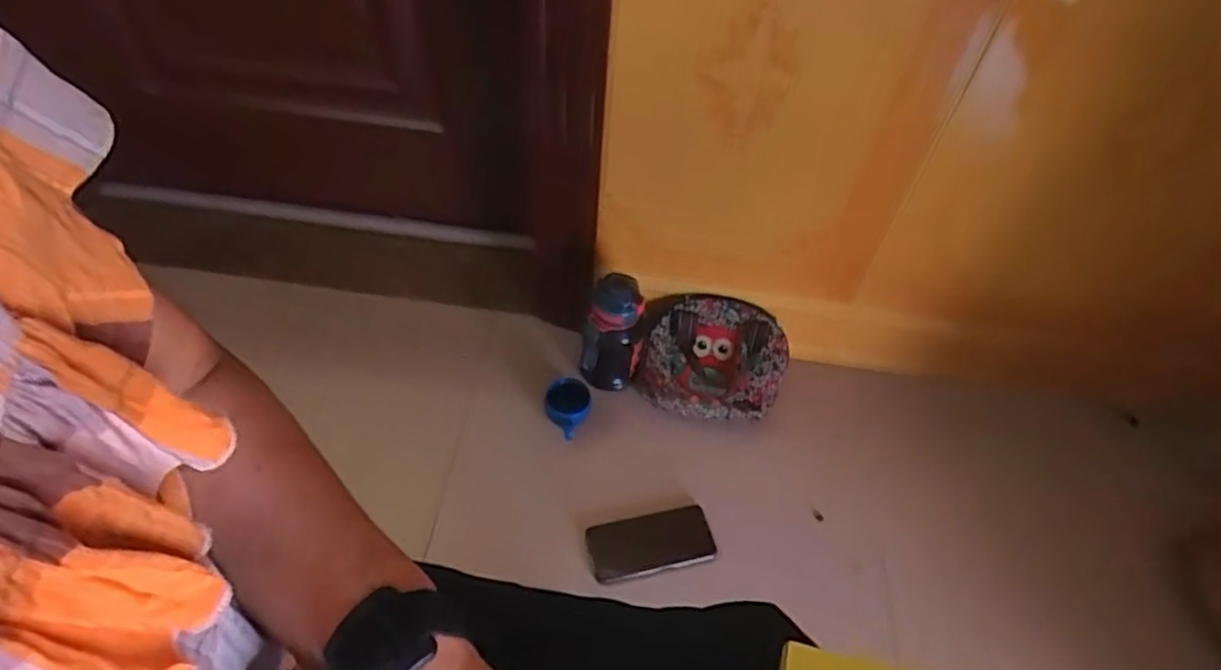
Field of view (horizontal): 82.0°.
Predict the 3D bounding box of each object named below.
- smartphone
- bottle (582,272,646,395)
[{"bbox_3d":[0.052,0.269,0.905,0.156,0.012,0.072,-11,64,-4],"label":"smartphone"},{"bbox_3d":[0.001,0.001,0.981,0.080,0.187,0.066,3,51,-2],"label":"bottle"}]

